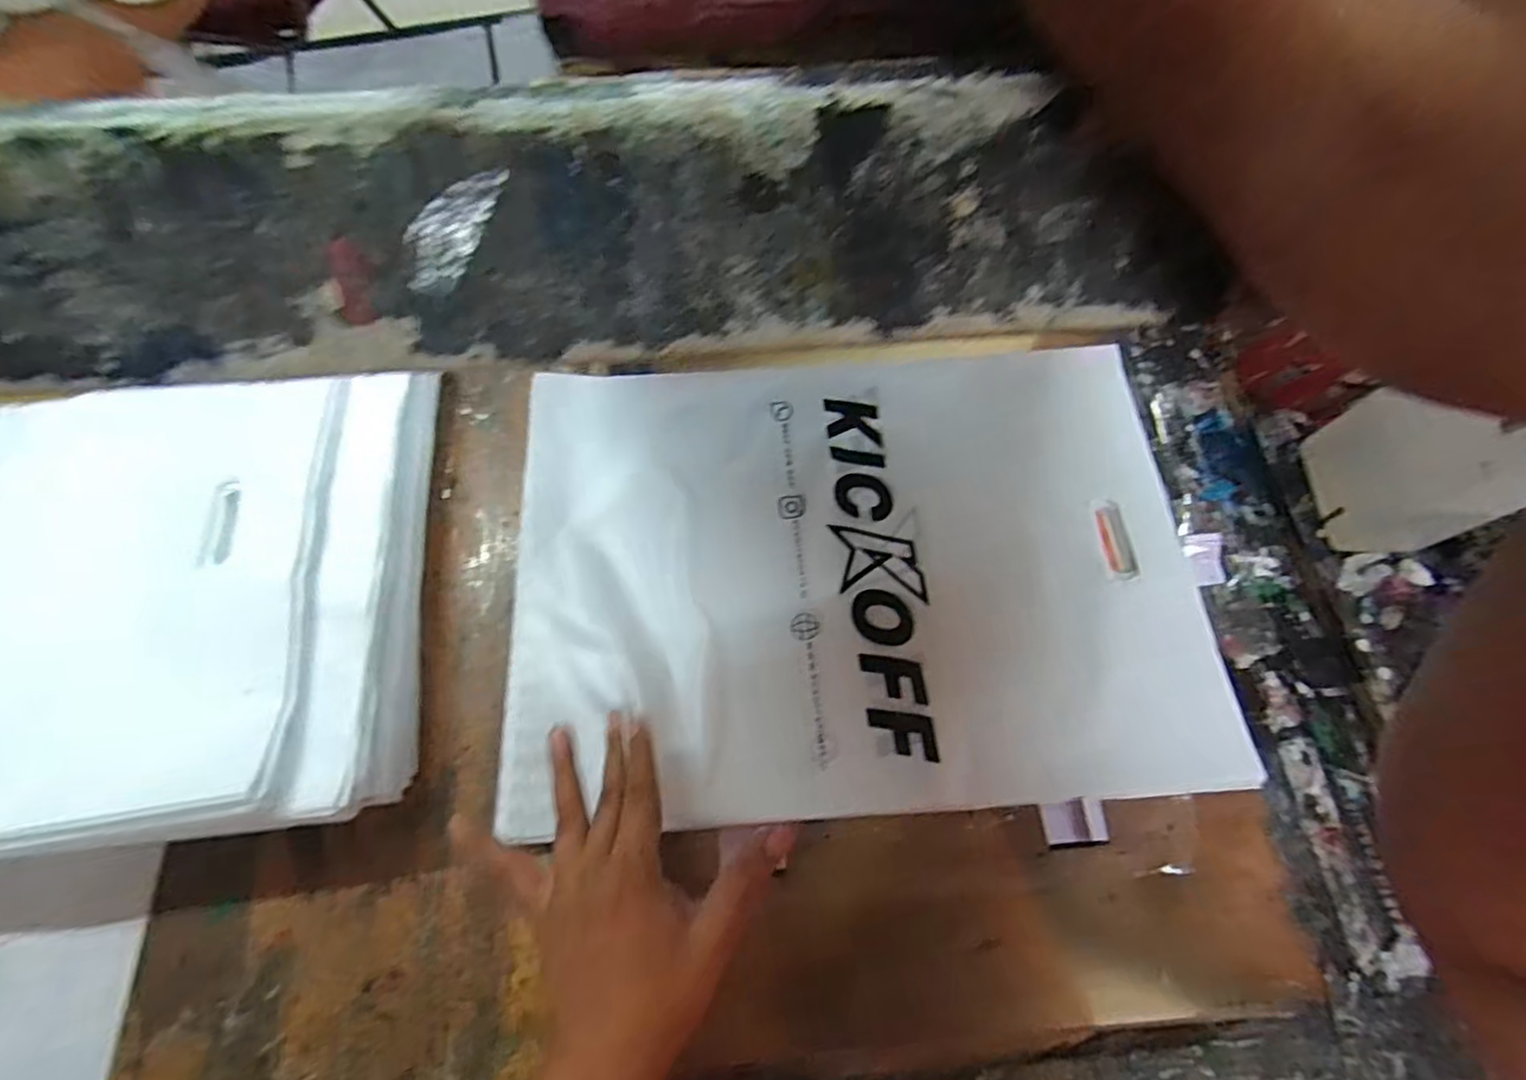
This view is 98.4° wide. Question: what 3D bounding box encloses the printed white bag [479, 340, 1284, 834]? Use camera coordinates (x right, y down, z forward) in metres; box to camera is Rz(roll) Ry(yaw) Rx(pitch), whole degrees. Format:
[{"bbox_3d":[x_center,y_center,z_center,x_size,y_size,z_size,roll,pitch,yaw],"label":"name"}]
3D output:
[{"bbox_3d":[0.069,0.014,0.493,0.493,0.030,0.346,-3,67,-3],"label":"printed white bag"}]

